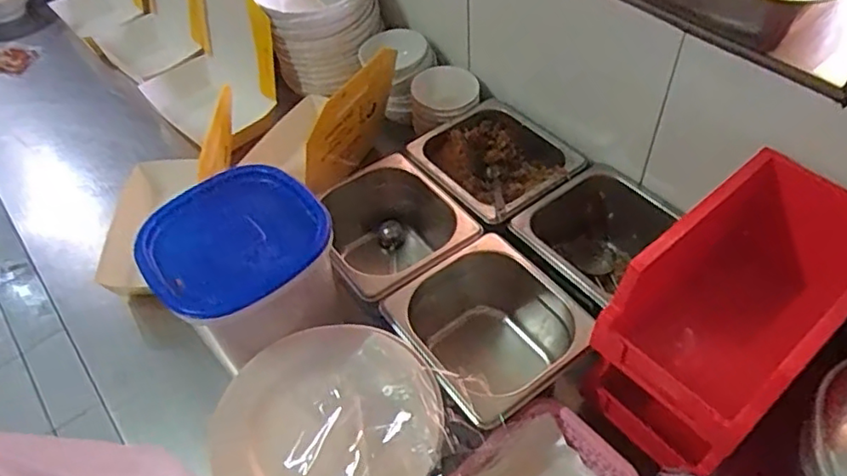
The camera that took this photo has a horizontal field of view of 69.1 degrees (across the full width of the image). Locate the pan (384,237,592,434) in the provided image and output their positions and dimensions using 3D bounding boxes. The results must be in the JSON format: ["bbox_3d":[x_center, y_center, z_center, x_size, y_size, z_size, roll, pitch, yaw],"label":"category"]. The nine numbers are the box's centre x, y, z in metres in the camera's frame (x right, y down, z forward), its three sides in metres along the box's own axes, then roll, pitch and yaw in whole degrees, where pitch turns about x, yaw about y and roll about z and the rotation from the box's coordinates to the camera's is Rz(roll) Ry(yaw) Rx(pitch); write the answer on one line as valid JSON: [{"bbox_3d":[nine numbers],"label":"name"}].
[{"bbox_3d":[0.072,0.112,0.646,0.168,0.120,0.167,-30,54,-18],"label":"pan"}]

